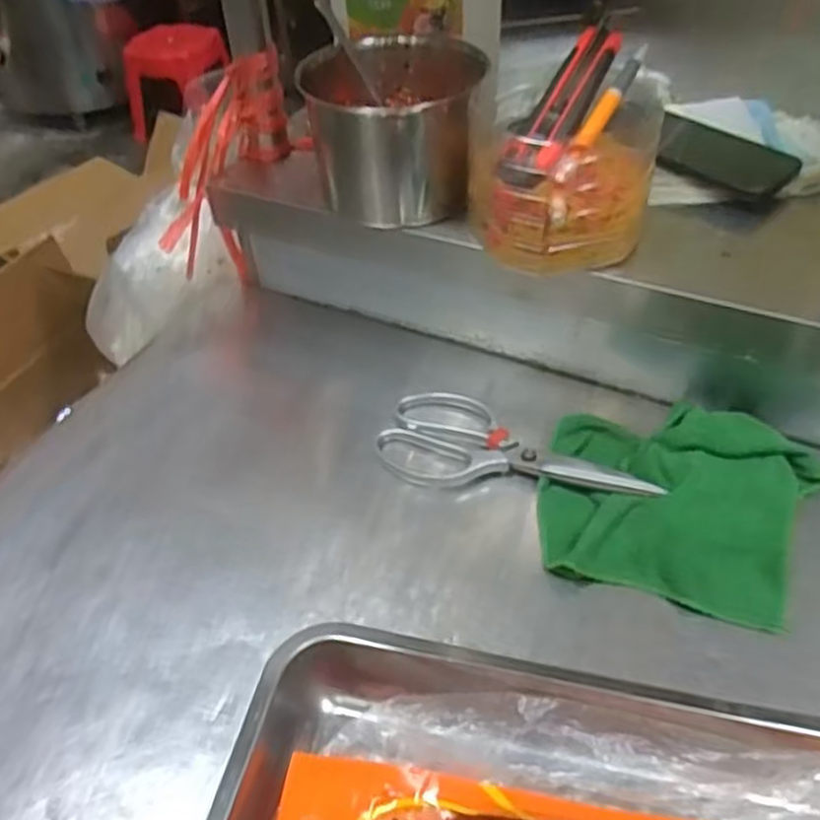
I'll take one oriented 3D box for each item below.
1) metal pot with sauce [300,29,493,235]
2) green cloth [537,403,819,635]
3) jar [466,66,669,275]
[{"bbox_3d":[-0.009,-0.236,0.636,0.136,0.128,0.133,4,45,7],"label":"metal pot with sauce"},{"bbox_3d":[0.197,0.064,0.553,0.189,0.032,0.166,10,45,14],"label":"green cloth"},{"bbox_3d":[0.111,-0.178,0.560,0.134,0.110,0.103,4,45,7],"label":"jar"}]

